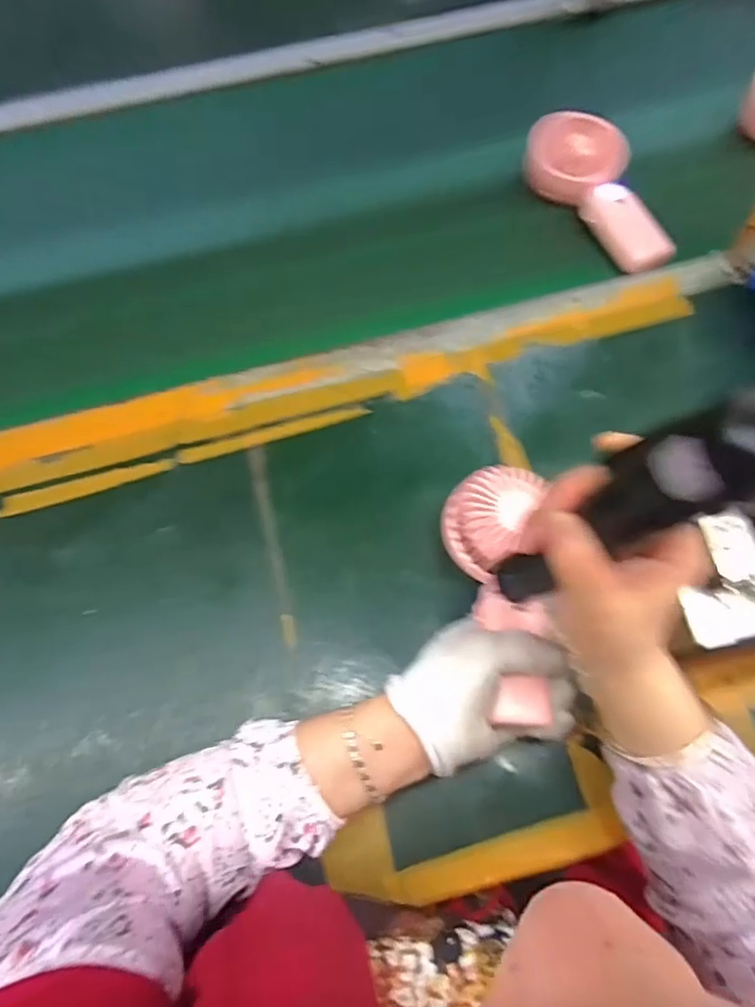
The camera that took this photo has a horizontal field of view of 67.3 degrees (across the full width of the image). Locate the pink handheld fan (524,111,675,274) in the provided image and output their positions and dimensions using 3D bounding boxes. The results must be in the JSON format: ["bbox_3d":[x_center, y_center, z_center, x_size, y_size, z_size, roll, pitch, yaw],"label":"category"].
[{"bbox_3d":[0.223,-0.310,0.555,0.075,0.048,0.181,-27,70,-8],"label":"pink handheld fan"}]

